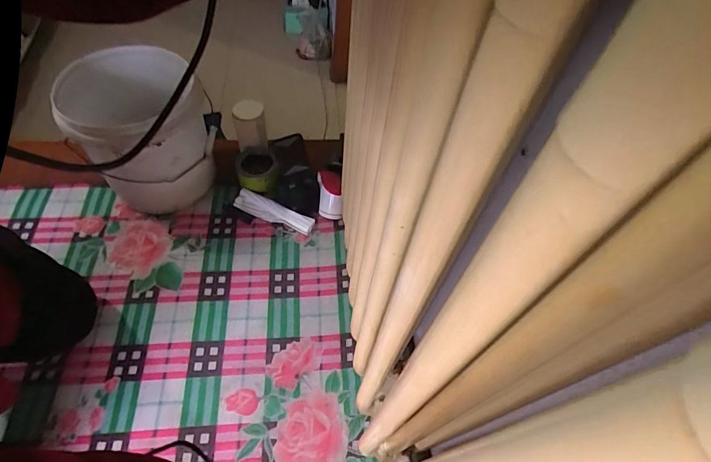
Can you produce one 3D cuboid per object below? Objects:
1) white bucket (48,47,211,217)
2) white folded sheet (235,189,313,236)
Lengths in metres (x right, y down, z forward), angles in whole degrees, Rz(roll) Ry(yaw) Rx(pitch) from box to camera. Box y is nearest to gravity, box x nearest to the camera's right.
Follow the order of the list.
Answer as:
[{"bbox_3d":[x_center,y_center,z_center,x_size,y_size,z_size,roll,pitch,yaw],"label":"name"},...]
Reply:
[{"bbox_3d":[-0.439,-0.208,0.879,0.237,0.280,0.281,-20,60,-17],"label":"white bucket"},{"bbox_3d":[-0.186,-0.041,0.937,0.191,0.012,0.046,23,83,12],"label":"white folded sheet"}]

